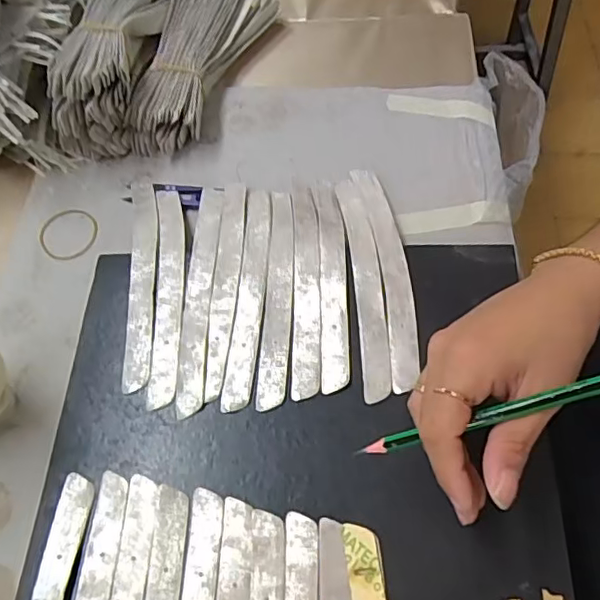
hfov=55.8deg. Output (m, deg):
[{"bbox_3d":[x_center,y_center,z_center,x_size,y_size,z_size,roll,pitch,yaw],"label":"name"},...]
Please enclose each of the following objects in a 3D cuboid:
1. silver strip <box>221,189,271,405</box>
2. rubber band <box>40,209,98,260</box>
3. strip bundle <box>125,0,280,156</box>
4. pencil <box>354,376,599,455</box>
[{"bbox_3d":[-0.034,-0.010,0.413,0.023,0.021,0.189,1,62,4],"label":"silver strip"},{"bbox_3d":[-0.187,-0.053,0.458,0.048,0.005,0.051,-21,61,0],"label":"rubber band"},{"bbox_3d":[-0.087,-0.224,0.520,0.089,0.049,0.208,9,63,8],"label":"strip bundle"},{"bbox_3d":[0.095,0.054,0.271,0.146,0.005,0.009,-21,60,20],"label":"pencil"}]

